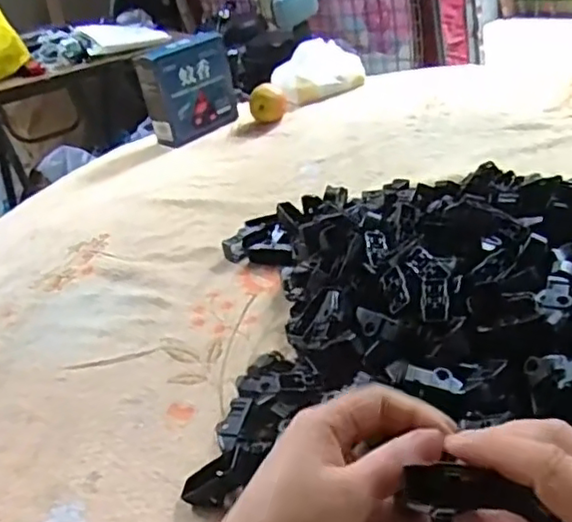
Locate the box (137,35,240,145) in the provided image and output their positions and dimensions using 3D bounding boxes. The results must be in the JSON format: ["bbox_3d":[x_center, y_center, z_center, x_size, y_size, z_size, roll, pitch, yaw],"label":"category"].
[{"bbox_3d":[-0.154,-0.274,1.019,0.154,0.138,0.065,-32,37,-33],"label":"box"}]

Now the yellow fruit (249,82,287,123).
[{"bbox_3d":[-0.028,-0.257,1.034,0.059,0.058,0.064,-8,30,3],"label":"yellow fruit"}]

